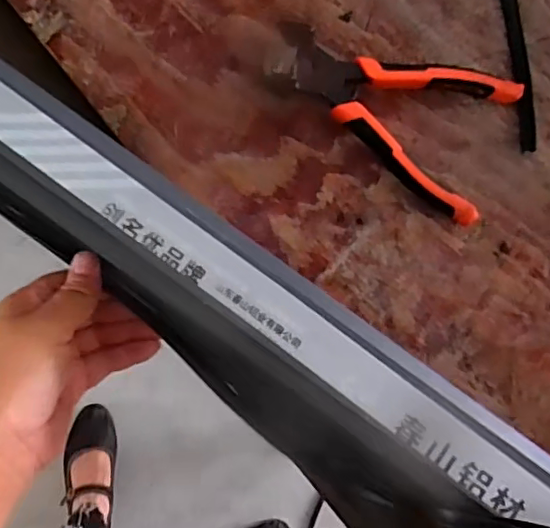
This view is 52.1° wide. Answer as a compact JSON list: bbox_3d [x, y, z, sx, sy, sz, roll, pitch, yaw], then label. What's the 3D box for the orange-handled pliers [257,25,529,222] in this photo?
[{"bbox_3d":[0.075,-0.104,0.363,0.156,0.034,0.096,26,84,0],"label":"orange-handled pliers"}]

